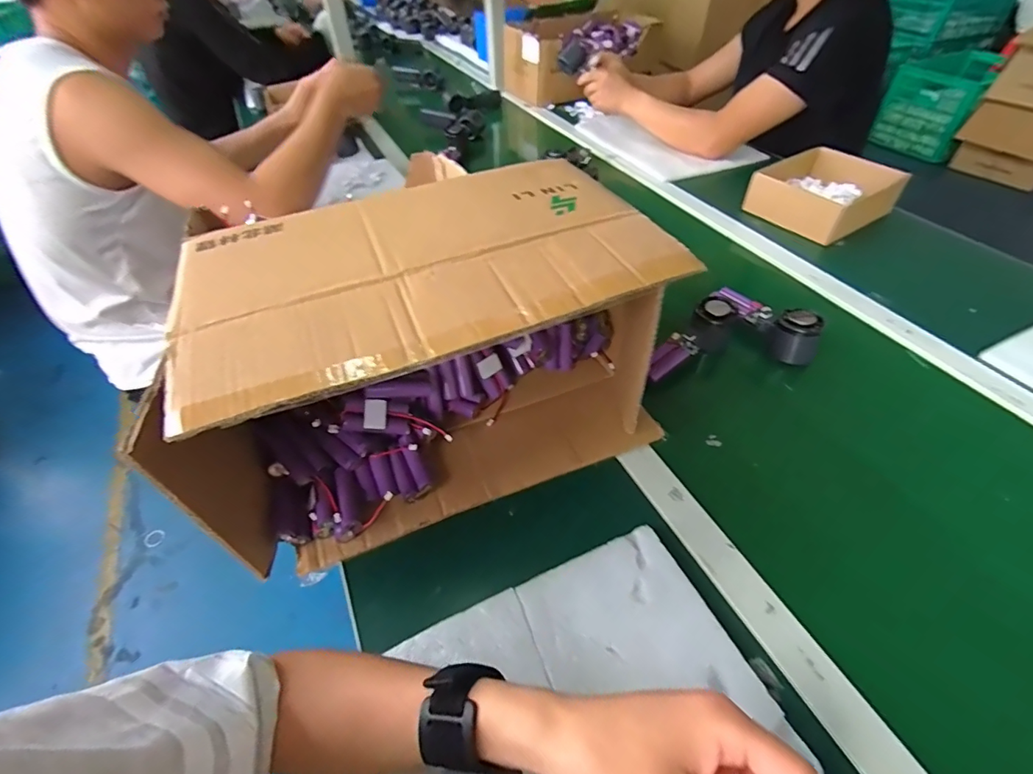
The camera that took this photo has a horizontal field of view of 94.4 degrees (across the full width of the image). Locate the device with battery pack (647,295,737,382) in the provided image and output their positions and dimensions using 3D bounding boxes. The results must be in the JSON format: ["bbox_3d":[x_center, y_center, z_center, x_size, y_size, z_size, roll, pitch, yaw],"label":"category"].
[{"bbox_3d":[0.223,-0.058,0.612,0.148,0.054,0.052,-30,53,-23],"label":"device with battery pack"}]

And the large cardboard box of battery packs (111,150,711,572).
[{"bbox_3d":[-0.072,-0.035,0.483,0.406,0.219,0.246,-17,49,-12],"label":"large cardboard box of battery packs"}]

